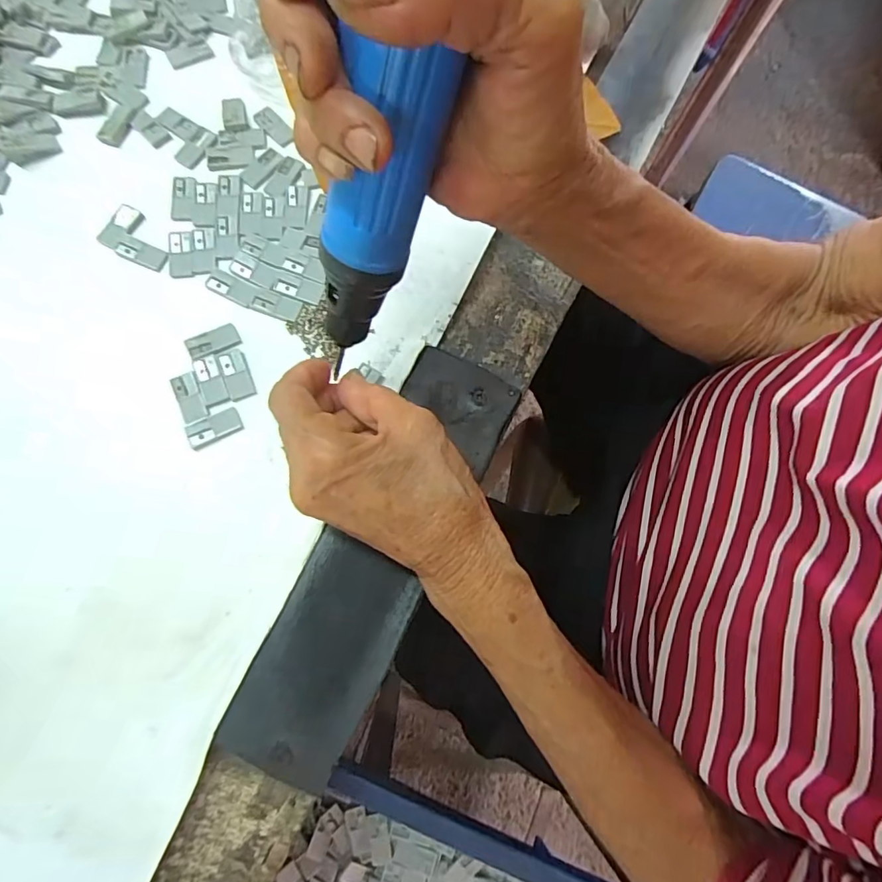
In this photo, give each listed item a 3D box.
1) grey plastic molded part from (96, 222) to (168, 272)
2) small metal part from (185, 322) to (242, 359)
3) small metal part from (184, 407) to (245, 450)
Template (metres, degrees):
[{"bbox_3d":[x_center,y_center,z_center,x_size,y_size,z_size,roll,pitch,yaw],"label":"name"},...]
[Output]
[{"bbox_3d":[-0.180,-0.113,0.294,0.043,0.004,0.014,29,75,6],"label":"grey plastic molded part"},{"bbox_3d":[-0.126,-0.056,0.280,0.027,0.004,0.015,-27,77,-9],"label":"small metal part"},{"bbox_3d":[-0.120,-0.007,0.265,0.028,0.004,0.014,-26,77,-9],"label":"small metal part"}]

